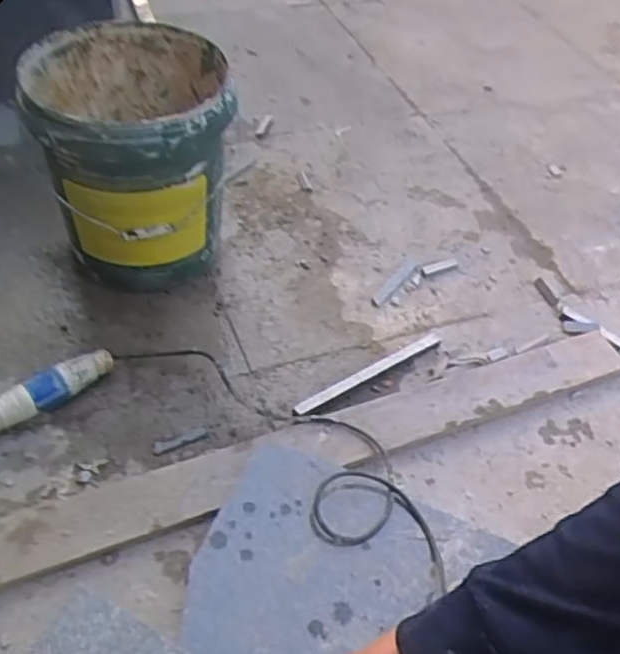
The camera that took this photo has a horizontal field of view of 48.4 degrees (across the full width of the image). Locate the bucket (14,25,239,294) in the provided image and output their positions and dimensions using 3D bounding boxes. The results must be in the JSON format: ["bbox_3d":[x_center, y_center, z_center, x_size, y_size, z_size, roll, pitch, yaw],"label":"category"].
[{"bbox_3d":[-0.274,-0.269,1.117,0.278,0.330,0.301,3,49,-3],"label":"bucket"}]

